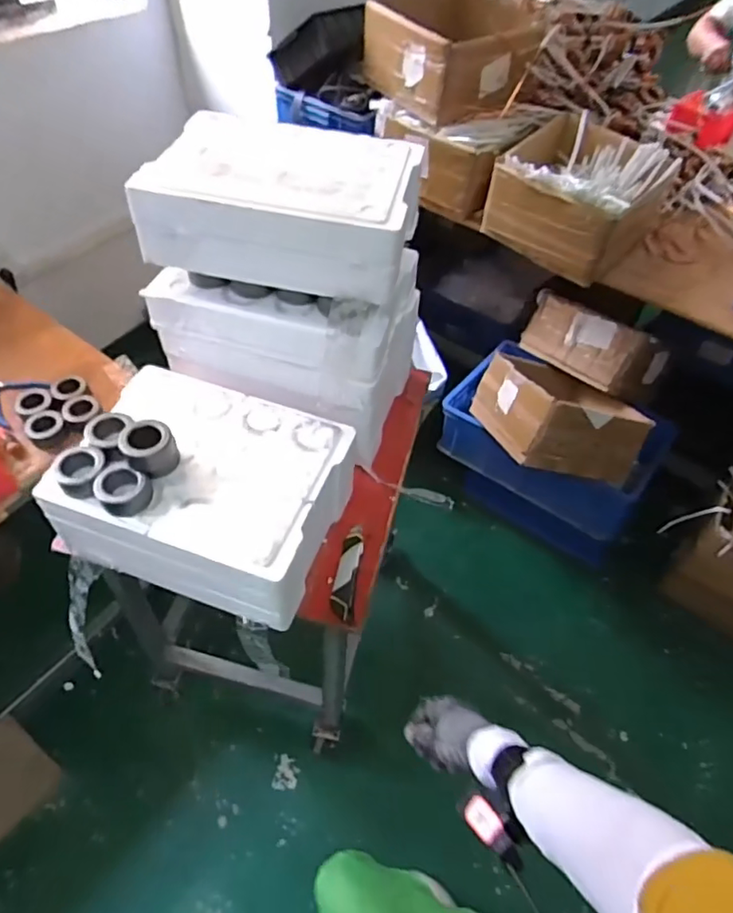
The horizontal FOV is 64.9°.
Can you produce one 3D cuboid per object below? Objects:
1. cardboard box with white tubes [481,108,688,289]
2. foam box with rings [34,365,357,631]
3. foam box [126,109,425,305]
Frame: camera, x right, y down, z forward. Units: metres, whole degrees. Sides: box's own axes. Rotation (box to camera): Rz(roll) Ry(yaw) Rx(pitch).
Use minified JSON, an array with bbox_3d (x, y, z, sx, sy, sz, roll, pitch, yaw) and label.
[{"bbox_3d":[0.500,-0.612,1.372,0.345,0.206,0.366,36,58,21],"label":"cardboard box with white tubes"},{"bbox_3d":[-0.243,0.031,0.882,0.381,0.201,0.298,17,53,9],"label":"foam box with rings"},{"bbox_3d":[-0.115,-0.405,0.912,0.381,0.120,0.294,11,52,4],"label":"foam box"}]

